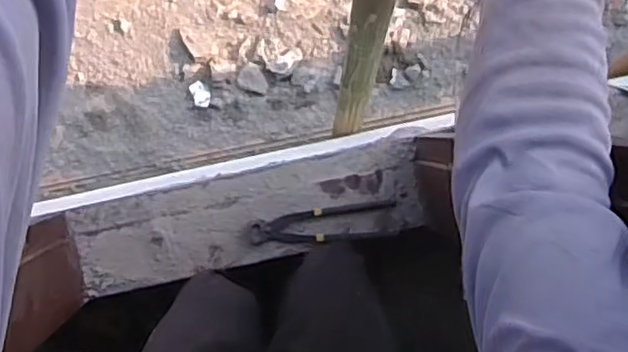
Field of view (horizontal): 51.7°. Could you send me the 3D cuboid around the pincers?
[{"bbox_3d":[0.012,0.073,0.931,0.210,0.015,0.050,-6,95,-3],"label":"pincers"}]

